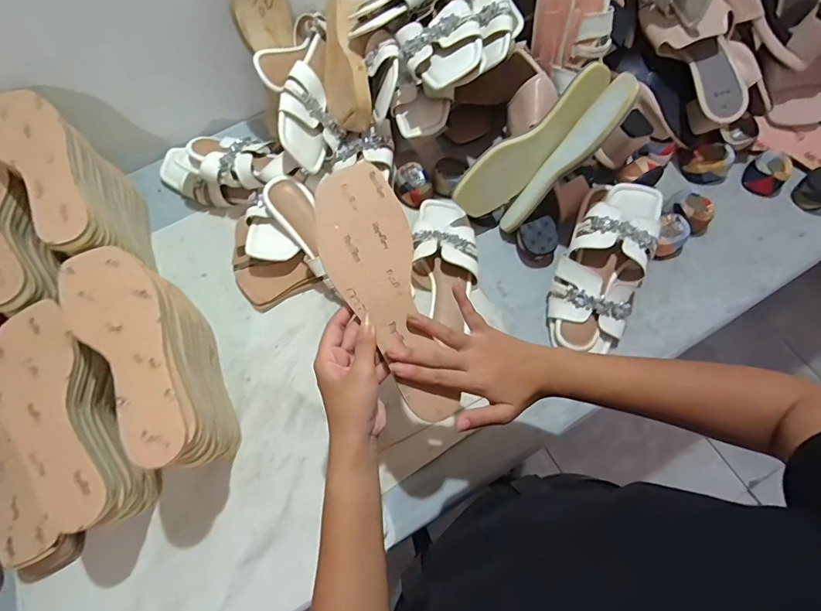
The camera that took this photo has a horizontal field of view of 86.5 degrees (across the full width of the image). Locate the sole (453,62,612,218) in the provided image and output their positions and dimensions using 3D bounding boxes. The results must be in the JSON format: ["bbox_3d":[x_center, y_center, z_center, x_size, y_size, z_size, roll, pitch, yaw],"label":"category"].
[{"bbox_3d":[0.160,-0.213,0.577,0.234,0.075,0.026,-42,36,23],"label":"sole"}]

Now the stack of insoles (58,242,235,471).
[{"bbox_3d":[-0.268,0.064,0.497,0.082,0.180,0.252,-34,70,-12],"label":"stack of insoles"}]

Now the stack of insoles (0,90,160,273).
[{"bbox_3d":[-0.418,-0.128,0.575,0.089,0.194,0.238,-34,70,-10],"label":"stack of insoles"}]

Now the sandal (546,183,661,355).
[{"bbox_3d":[0.253,-0.045,0.572,0.107,0.057,0.241,23,90,11],"label":"sandal"}]

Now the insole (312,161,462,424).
[{"bbox_3d":[-0.021,-0.009,0.397,0.080,0.009,0.239,-21,89,-7],"label":"insole"}]

